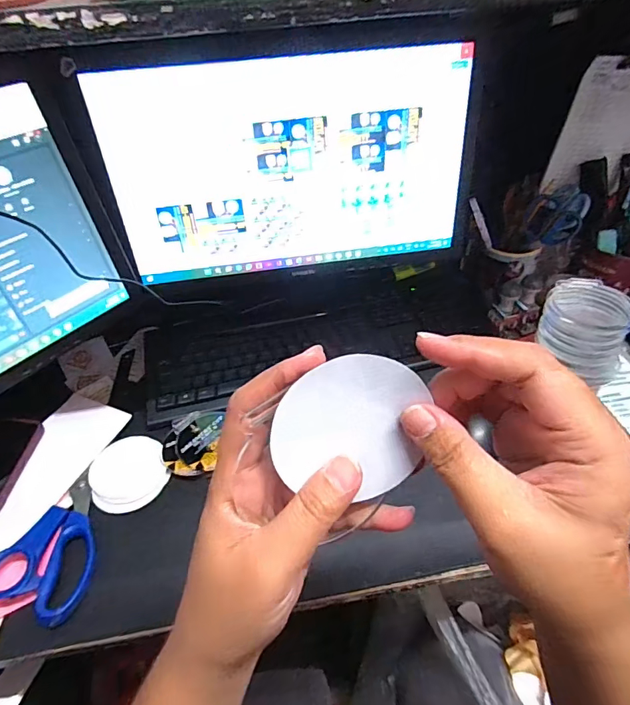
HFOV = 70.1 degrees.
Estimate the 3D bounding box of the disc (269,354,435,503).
[{"bbox_3d":[0.015,0.035,0.196,0.064,0.068,0.004,-6,20,-12],"label":"disc"}]

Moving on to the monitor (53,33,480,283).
[{"bbox_3d":[-0.022,-0.209,0.528,0.430,0.241,0.048,-9,43,-6],"label":"monitor"}]

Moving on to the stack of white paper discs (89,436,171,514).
[{"bbox_3d":[-0.198,0.128,0.478,0.074,0.004,0.078,-11,59,-28],"label":"stack of white paper discs"}]

